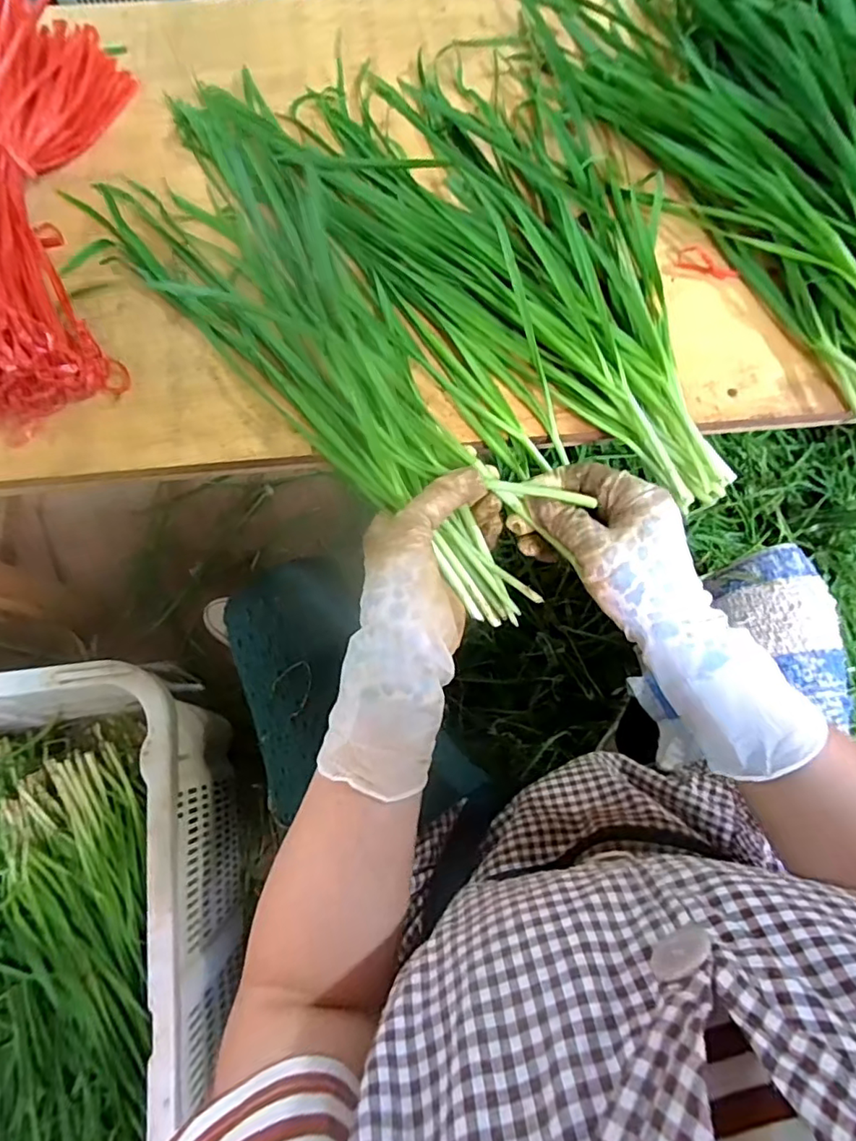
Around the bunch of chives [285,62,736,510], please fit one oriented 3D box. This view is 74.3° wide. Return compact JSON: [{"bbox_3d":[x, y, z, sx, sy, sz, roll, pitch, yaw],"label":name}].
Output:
[{"bbox_3d":[0.074,-0.229,0.403,0.213,0.041,0.414,-27,76,-8],"label":"bunch of chives"}]

